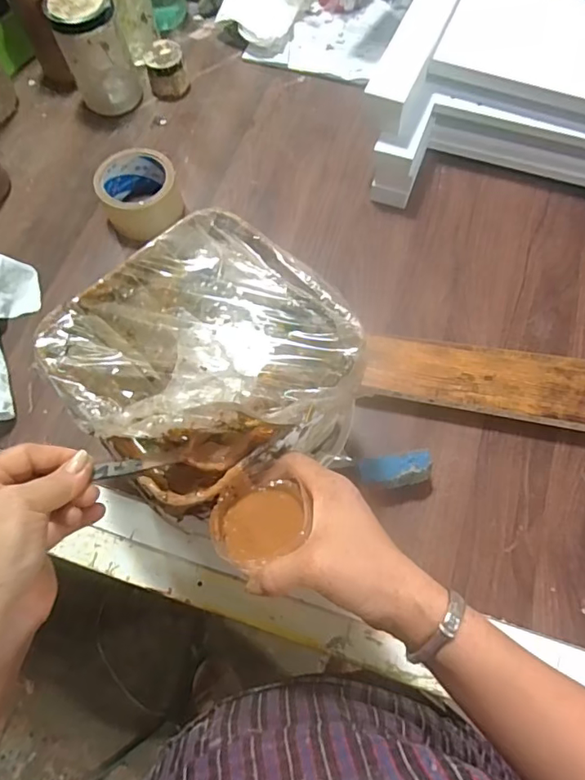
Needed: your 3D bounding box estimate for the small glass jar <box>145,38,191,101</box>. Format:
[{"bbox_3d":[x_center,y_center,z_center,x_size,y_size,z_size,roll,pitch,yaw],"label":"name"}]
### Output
[{"bbox_3d":[-0.176,-0.450,0.744,0.053,0.054,0.052,0,66,1],"label":"small glass jar"}]

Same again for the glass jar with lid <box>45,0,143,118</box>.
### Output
[{"bbox_3d":[-0.262,-0.450,0.701,0.089,0.134,0.066,-7,66,-2],"label":"glass jar with lid"}]

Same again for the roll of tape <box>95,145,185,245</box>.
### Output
[{"bbox_3d":[-0.191,-0.245,0.650,0.090,0.053,0.089,0,66,1],"label":"roll of tape"}]

